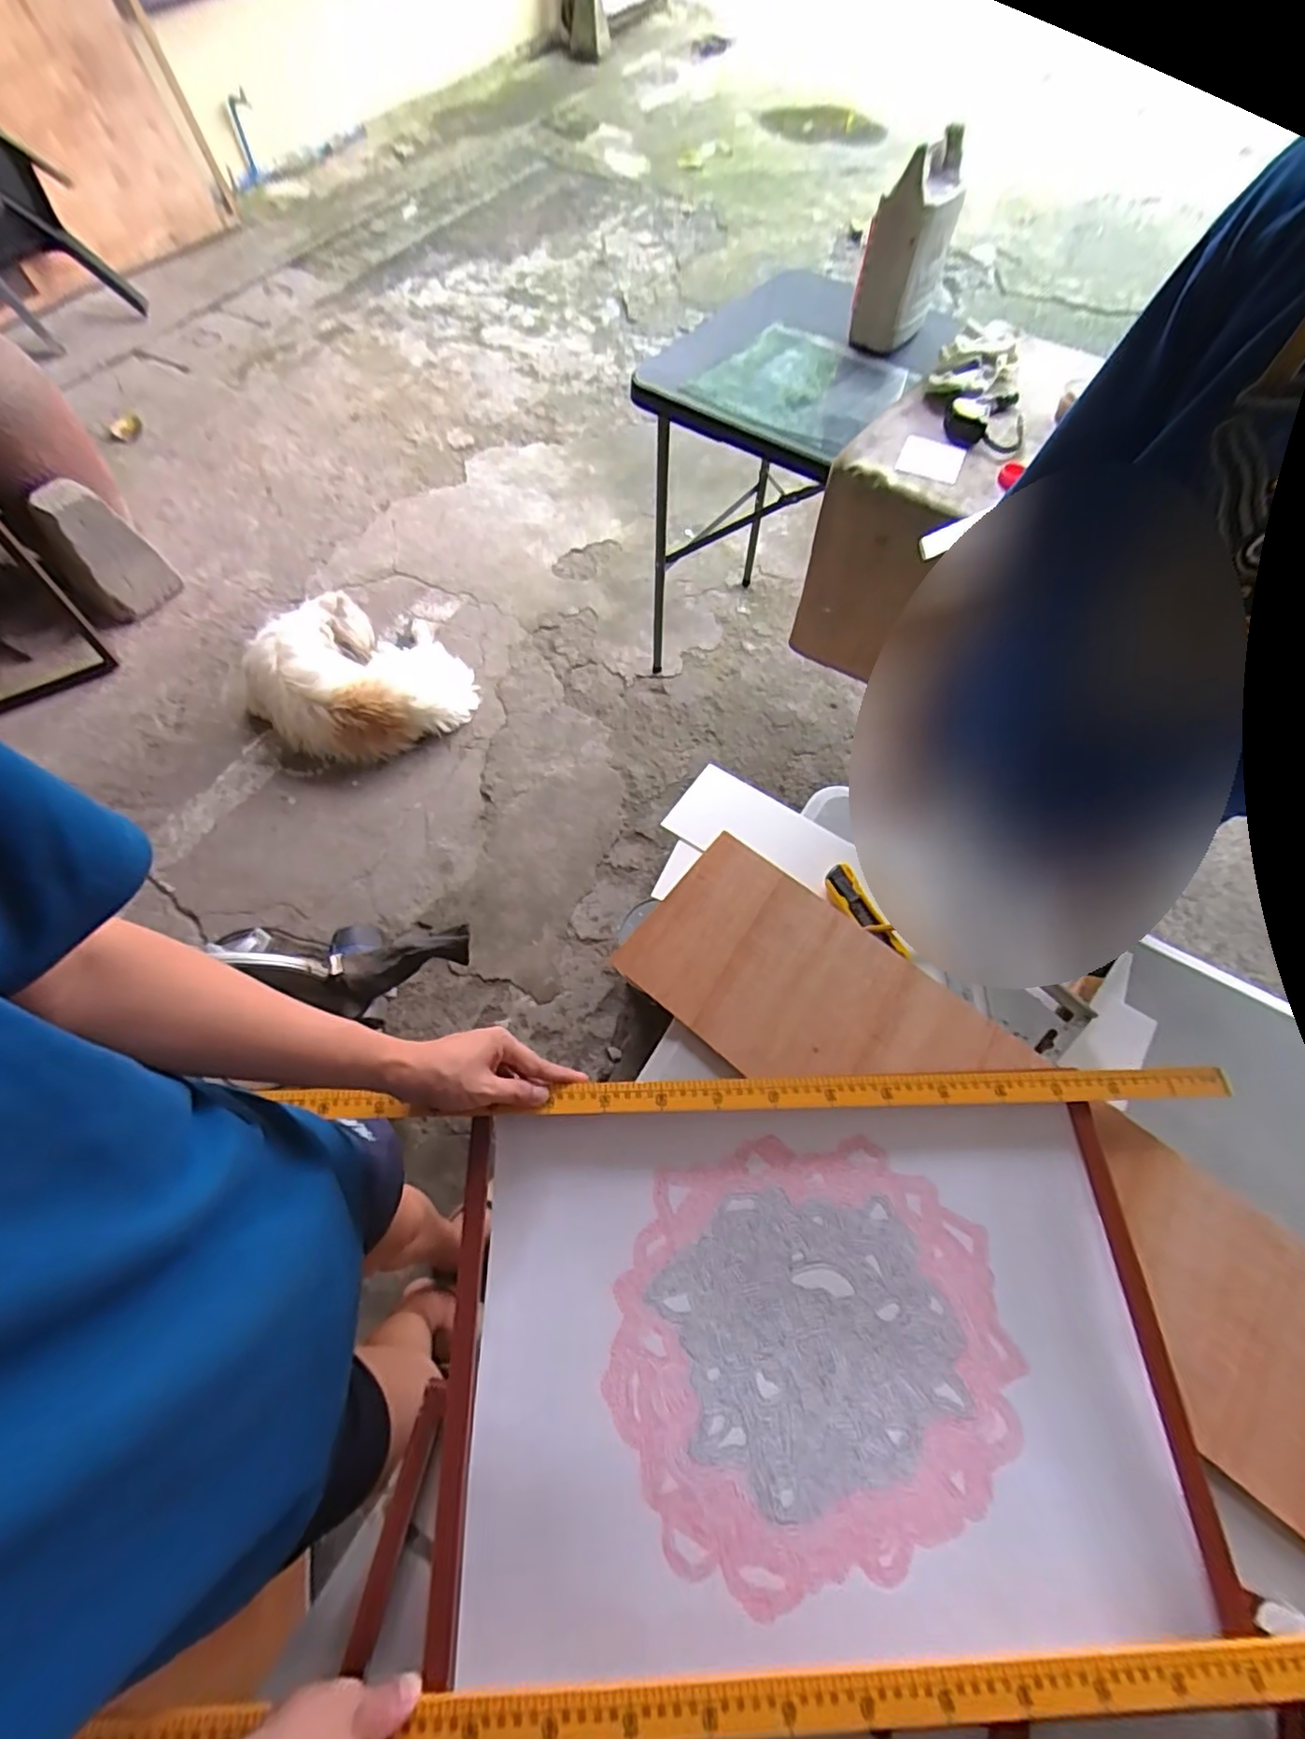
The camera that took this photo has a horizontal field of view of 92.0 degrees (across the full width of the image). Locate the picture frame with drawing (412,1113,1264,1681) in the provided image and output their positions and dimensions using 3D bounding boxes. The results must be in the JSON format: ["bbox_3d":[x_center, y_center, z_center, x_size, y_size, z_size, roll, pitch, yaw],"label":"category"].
[{"bbox_3d":[0.121,0.372,0.498,0.553,0.037,0.336,0,64,-1],"label":"picture frame with drawing"}]

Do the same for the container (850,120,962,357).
[{"bbox_3d":[0.458,-1.107,1.128,0.120,0.233,0.174,29,67,13],"label":"container"}]

